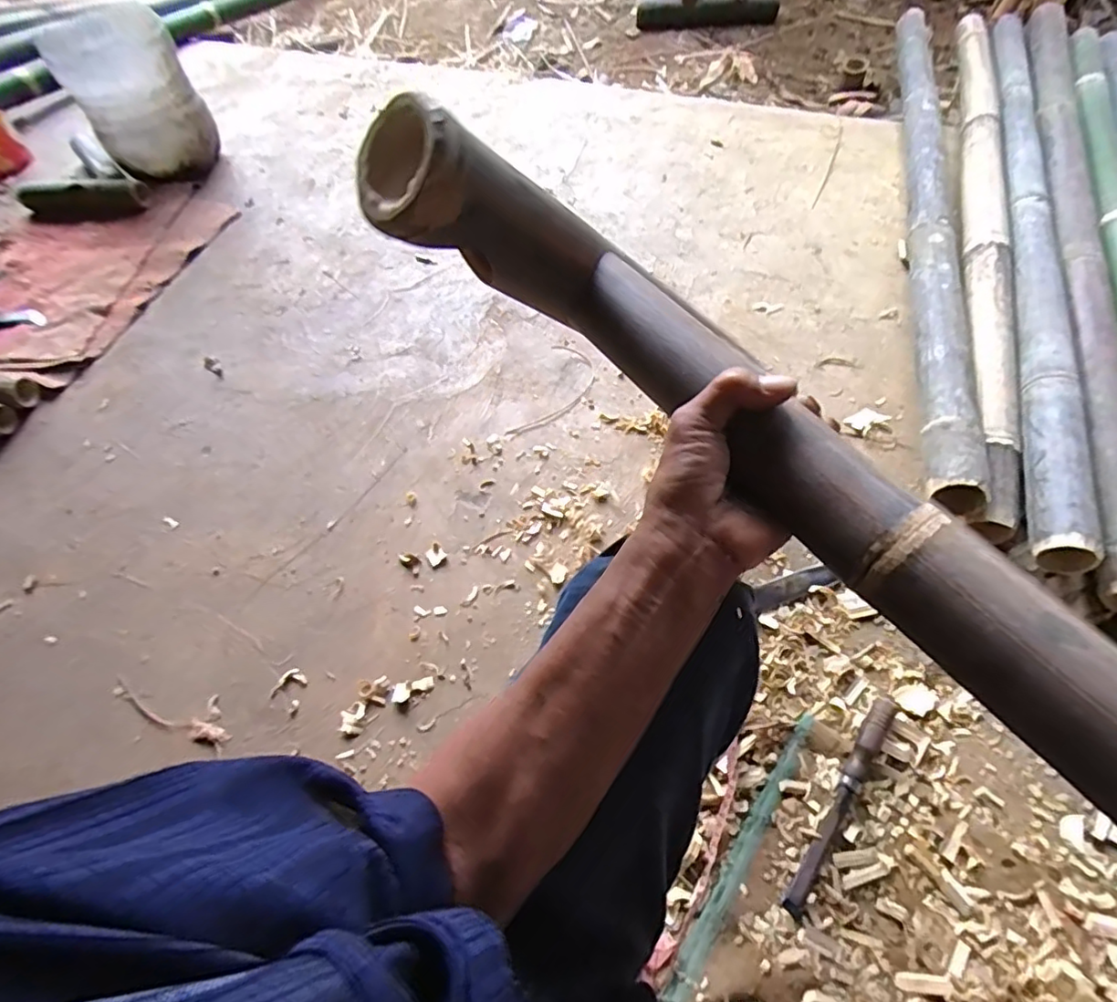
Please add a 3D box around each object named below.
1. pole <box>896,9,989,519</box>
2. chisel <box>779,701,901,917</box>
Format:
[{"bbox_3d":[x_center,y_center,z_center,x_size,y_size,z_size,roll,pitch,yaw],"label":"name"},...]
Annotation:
[{"bbox_3d":[0.676,-0.594,1.096,0.071,0.080,1.450,11,60,11],"label":"pole"},{"bbox_3d":[0.308,0.323,0.641,0.027,0.026,0.249,32,66,21],"label":"chisel"}]

